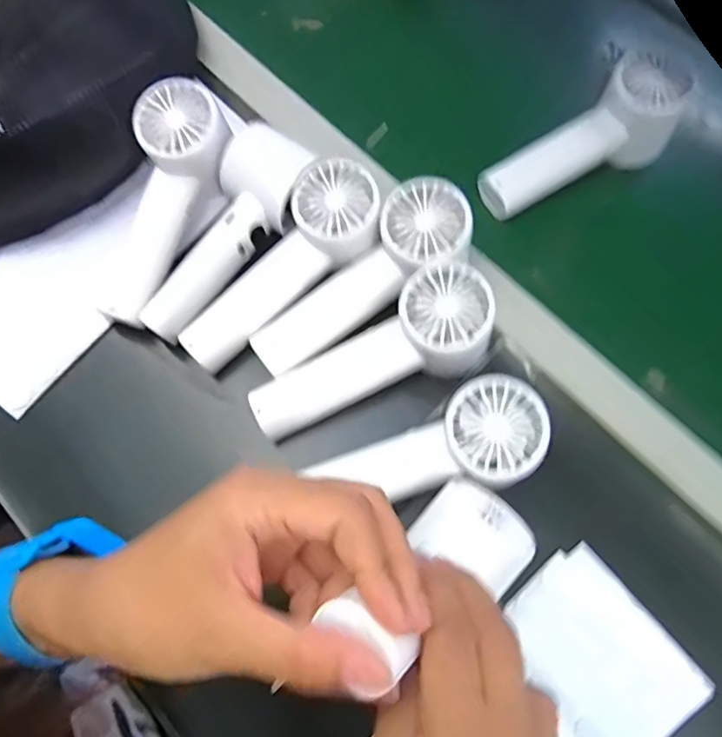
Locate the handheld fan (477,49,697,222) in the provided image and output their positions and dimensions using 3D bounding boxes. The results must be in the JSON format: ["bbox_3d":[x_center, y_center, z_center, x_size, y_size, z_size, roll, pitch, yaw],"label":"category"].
[{"bbox_3d":[0.151,-0.156,0.398,0.150,0.053,0.053,-31,73,1],"label":"handheld fan"}]

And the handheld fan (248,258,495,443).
[{"bbox_3d":[0.011,-0.001,0.350,0.156,0.059,0.057,-30,73,8],"label":"handheld fan"}]

